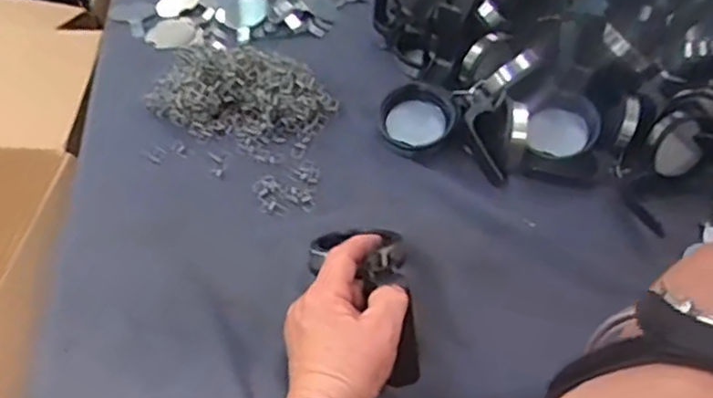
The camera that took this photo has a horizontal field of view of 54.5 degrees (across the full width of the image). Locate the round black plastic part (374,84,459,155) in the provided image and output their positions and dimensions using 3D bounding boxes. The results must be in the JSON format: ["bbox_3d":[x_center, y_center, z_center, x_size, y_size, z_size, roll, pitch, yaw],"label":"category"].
[{"bbox_3d":[0.055,-0.073,0.641,0.069,0.035,0.069,3,41,-2],"label":"round black plastic part"}]

